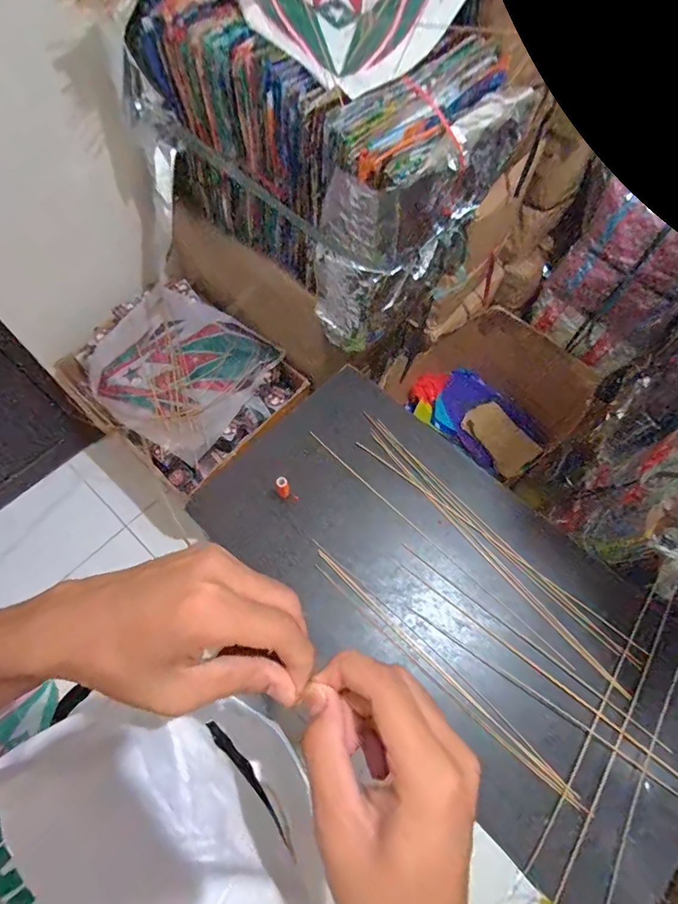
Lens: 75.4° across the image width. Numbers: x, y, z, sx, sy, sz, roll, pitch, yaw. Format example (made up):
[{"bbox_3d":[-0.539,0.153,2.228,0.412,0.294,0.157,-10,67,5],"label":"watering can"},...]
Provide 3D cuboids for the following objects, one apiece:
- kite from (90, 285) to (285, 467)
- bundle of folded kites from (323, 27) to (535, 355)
[{"bbox_3d":[-0.429,-0.223,1.150,0.423,0.095,0.382,31,67,11],"label":"kite"},{"bbox_3d":[0.136,-0.439,0.822,0.360,0.398,0.149,-41,73,-19],"label":"bundle of folded kites"}]

